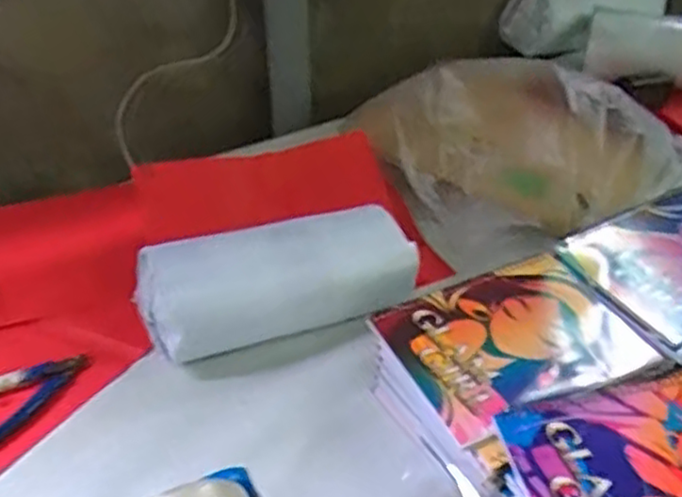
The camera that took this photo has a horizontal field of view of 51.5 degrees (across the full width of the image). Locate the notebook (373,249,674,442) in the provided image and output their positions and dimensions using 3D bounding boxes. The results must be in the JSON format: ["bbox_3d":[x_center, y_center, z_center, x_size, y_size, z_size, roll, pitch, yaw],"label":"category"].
[{"bbox_3d":[0.147,0.073,0.599,0.203,0.012,0.148,-17,43,-20],"label":"notebook"}]

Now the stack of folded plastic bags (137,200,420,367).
[{"bbox_3d":[-0.059,0.034,0.679,0.256,0.087,0.085,-13,40,-13],"label":"stack of folded plastic bags"}]

